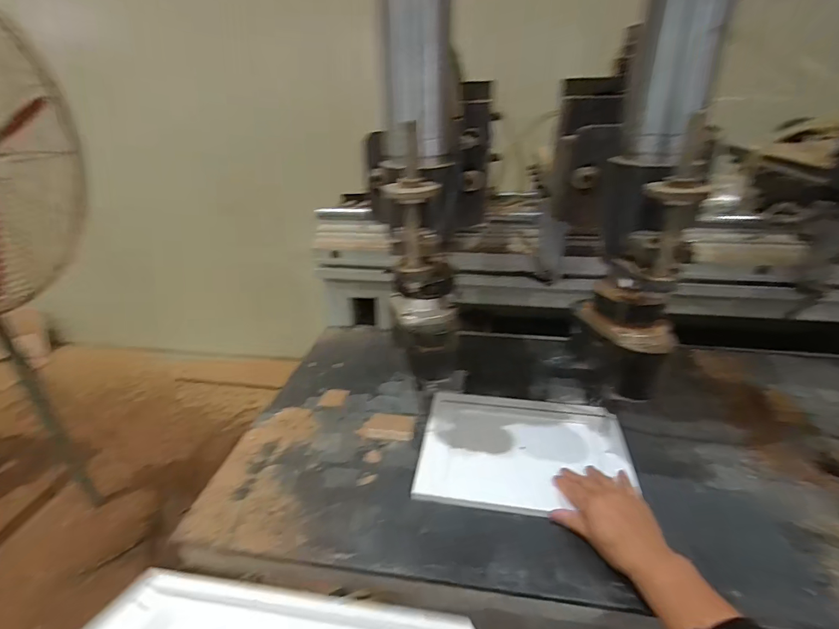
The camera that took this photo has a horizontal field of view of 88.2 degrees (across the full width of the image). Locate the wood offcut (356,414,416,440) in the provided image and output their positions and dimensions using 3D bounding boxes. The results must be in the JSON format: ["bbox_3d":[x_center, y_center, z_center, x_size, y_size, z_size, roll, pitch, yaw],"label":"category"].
[{"bbox_3d":[-0.050,0.176,0.678,0.085,0.019,0.038,0,28,2],"label":"wood offcut"}]

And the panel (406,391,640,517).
[{"bbox_3d":[0.148,0.195,0.624,0.283,0.022,0.192,3,37,11],"label":"panel"}]

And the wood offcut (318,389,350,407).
[{"bbox_3d":[-0.148,0.146,0.756,0.047,0.010,0.039,4,28,10],"label":"wood offcut"}]

